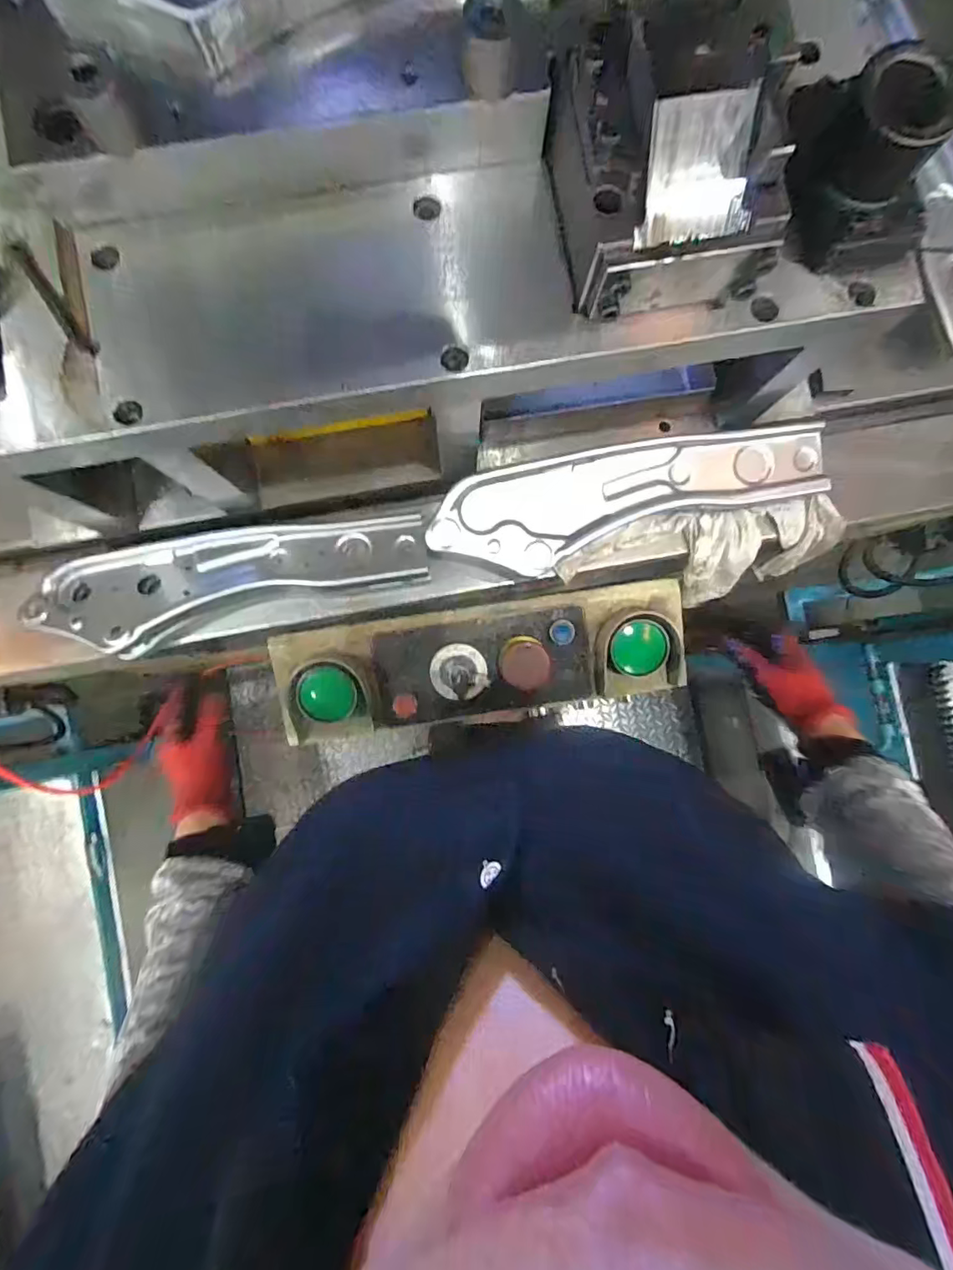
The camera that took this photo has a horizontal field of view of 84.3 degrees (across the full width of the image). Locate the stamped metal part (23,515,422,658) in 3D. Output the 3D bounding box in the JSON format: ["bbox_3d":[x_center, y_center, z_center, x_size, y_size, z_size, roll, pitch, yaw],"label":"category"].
[{"bbox_3d":[-0.266,-0.063,0.577,0.425,0.034,0.118,-11,86,-2],"label":"stamped metal part"}]

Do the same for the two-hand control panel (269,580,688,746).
[{"bbox_3d":[0.012,0.039,0.637,0.484,0.068,0.140,-9,86,-2],"label":"two-hand control panel"}]

